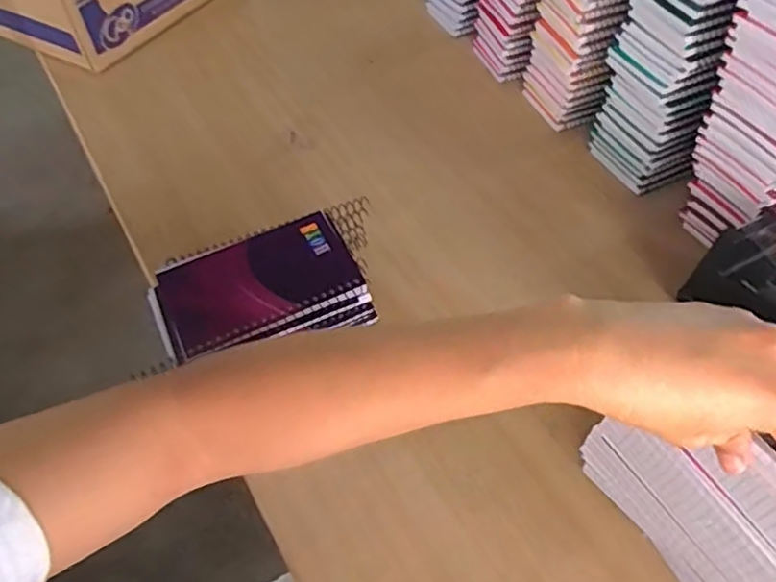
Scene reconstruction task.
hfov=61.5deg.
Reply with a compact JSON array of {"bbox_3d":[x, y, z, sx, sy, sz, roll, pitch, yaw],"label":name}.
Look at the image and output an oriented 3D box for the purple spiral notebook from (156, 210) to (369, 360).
[{"bbox_3d":[-0.090,-0.007,0.458,0.129,0.015,0.084,-21,53,-15],"label":"purple spiral notebook"}]

